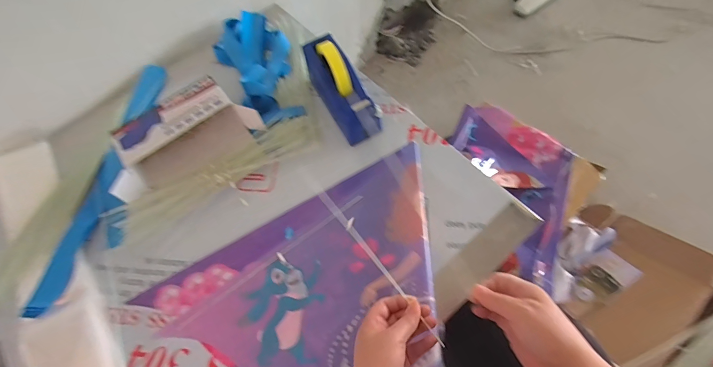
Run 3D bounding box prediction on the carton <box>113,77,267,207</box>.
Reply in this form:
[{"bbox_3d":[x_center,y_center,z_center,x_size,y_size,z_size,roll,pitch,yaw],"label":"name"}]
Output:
[{"bbox_3d":[-0.324,-0.091,0.648,0.272,0.078,0.149,-28,66,-10],"label":"carton"}]

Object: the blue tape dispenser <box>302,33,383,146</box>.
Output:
[{"bbox_3d":[-0.023,-0.169,0.634,0.068,0.120,0.240,-28,66,-10],"label":"blue tape dispenser"}]

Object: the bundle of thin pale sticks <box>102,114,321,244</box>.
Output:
[{"bbox_3d":[-0.250,-0.020,0.642,0.392,0.031,0.081,-29,66,-10],"label":"bundle of thin pale sticks"}]

